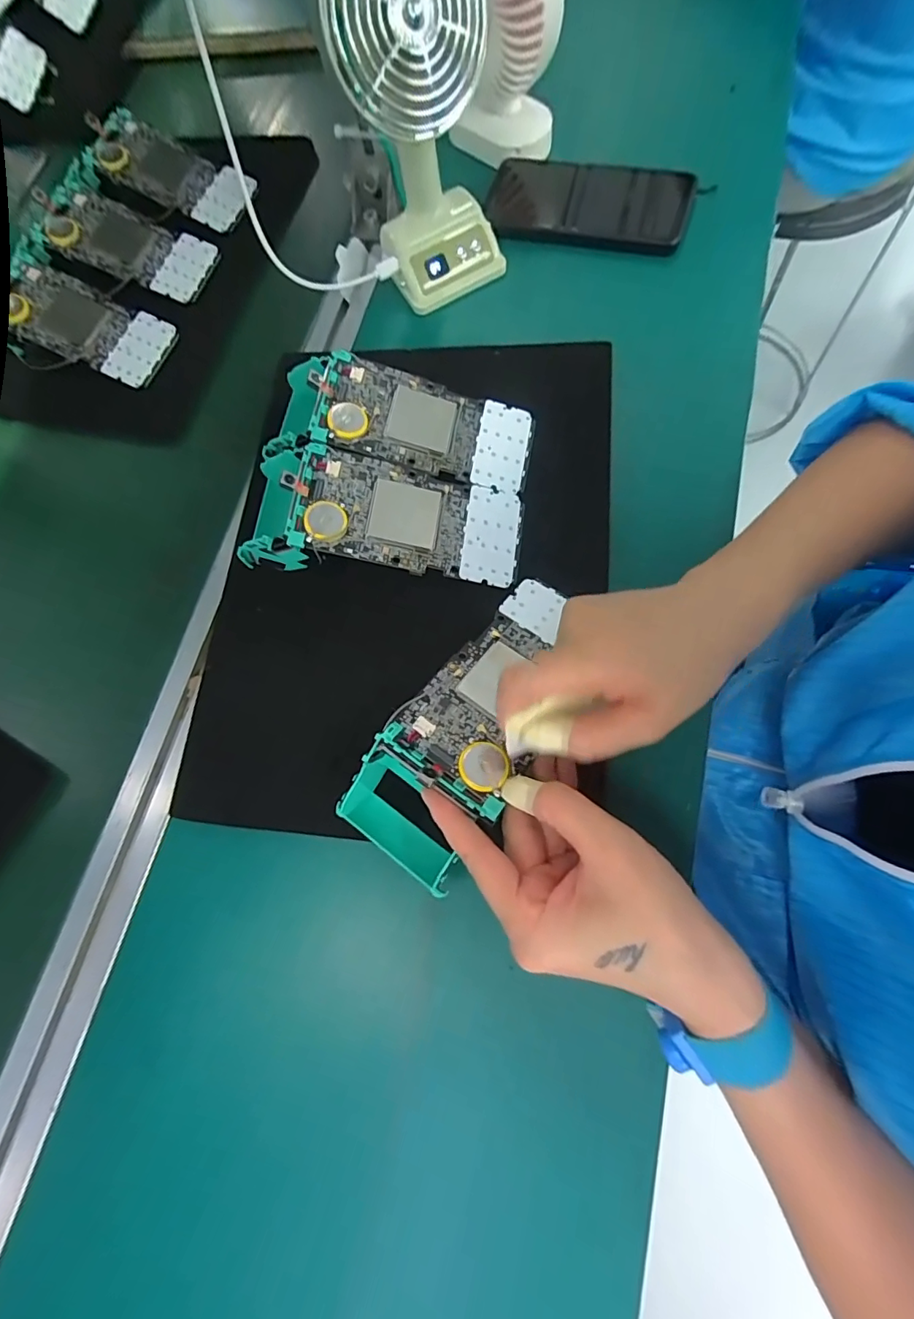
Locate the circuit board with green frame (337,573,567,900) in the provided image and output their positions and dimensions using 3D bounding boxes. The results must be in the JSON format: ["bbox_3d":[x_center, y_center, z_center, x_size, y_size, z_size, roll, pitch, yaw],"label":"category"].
[{"bbox_3d":[0.008,0.027,0.273,0.075,0.051,0.171,28,75,12],"label":"circuit board with green frame"}]

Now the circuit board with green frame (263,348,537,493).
[{"bbox_3d":[-0.037,-0.155,0.325,0.168,0.039,0.068,9,67,4],"label":"circuit board with green frame"}]

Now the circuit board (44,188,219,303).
[{"bbox_3d":[-0.281,-0.360,0.436,0.134,0.011,0.066,23,68,-4],"label":"circuit board"}]

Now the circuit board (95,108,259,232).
[{"bbox_3d":[-0.258,-0.440,0.456,0.130,0.007,0.065,23,79,-6],"label":"circuit board"}]

